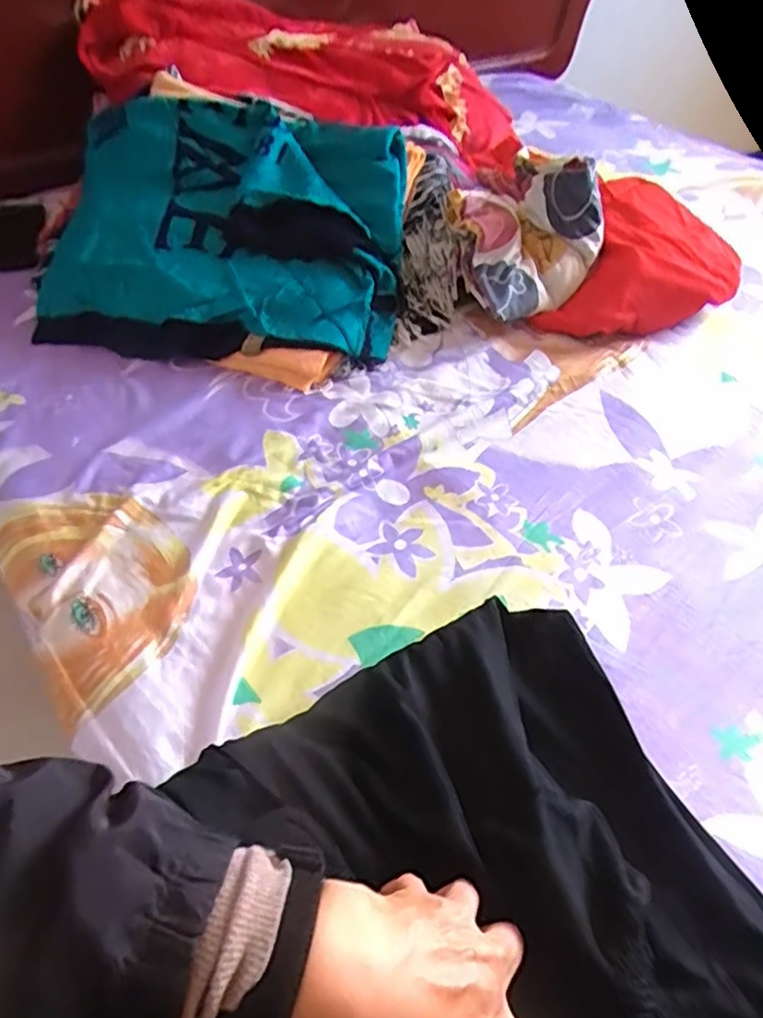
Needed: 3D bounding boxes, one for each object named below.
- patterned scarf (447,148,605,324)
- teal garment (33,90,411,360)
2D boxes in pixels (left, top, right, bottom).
[{"bbox_3d":[0.168,-0.317,0.790,0.169,0.142,0.205,17,49,12],"label":"patterned scarf"},{"bbox_3d":[-0.181,-0.324,0.773,0.420,0.190,0.271,2,49,-1],"label":"teal garment"}]

